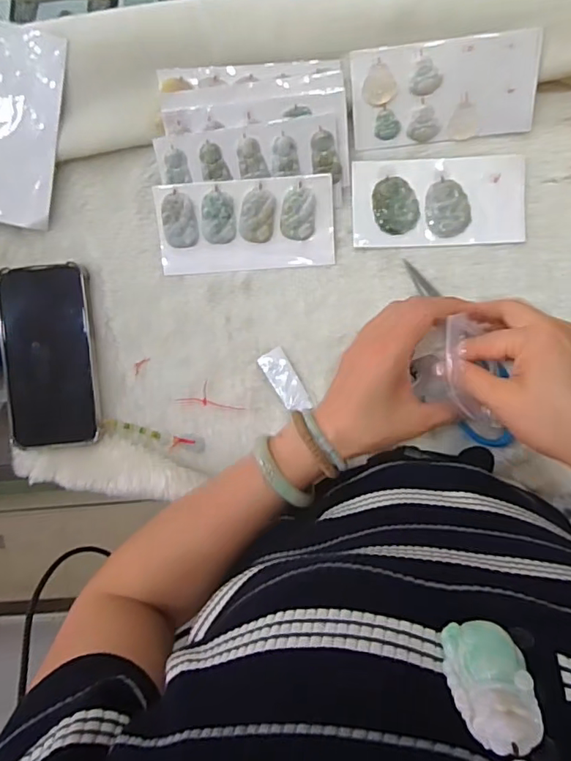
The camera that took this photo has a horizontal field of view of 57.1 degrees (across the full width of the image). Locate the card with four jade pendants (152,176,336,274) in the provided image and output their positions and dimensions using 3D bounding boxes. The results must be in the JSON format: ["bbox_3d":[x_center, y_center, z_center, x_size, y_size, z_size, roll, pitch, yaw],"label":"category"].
[{"bbox_3d":[-0.035,-0.138,0.470,0.155,0.007,0.077,-5,110,-1],"label":"card with four jade pendants"}]

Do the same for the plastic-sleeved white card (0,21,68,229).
[{"bbox_3d":[-0.236,-0.217,0.449,0.078,0.011,0.155,9,106,-14],"label":"plastic-sleeved white card"}]

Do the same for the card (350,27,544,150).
[{"bbox_3d":[0.136,-0.249,0.453,0.153,0.007,0.076,-4,120,5],"label":"card"}]

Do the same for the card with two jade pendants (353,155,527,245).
[{"bbox_3d":[0.139,-0.162,0.475,0.155,0.008,0.077,-2,93,0],"label":"card with two jade pendants"}]

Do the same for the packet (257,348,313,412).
[{"bbox_3d":[0.000,0.001,0.482,0.025,0.004,0.061,-31,87,-2],"label":"packet"}]

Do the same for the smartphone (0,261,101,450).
[{"bbox_3d":[-0.212,-0.021,0.469,0.079,0.014,0.160,-4,94,0],"label":"smartphone"}]

